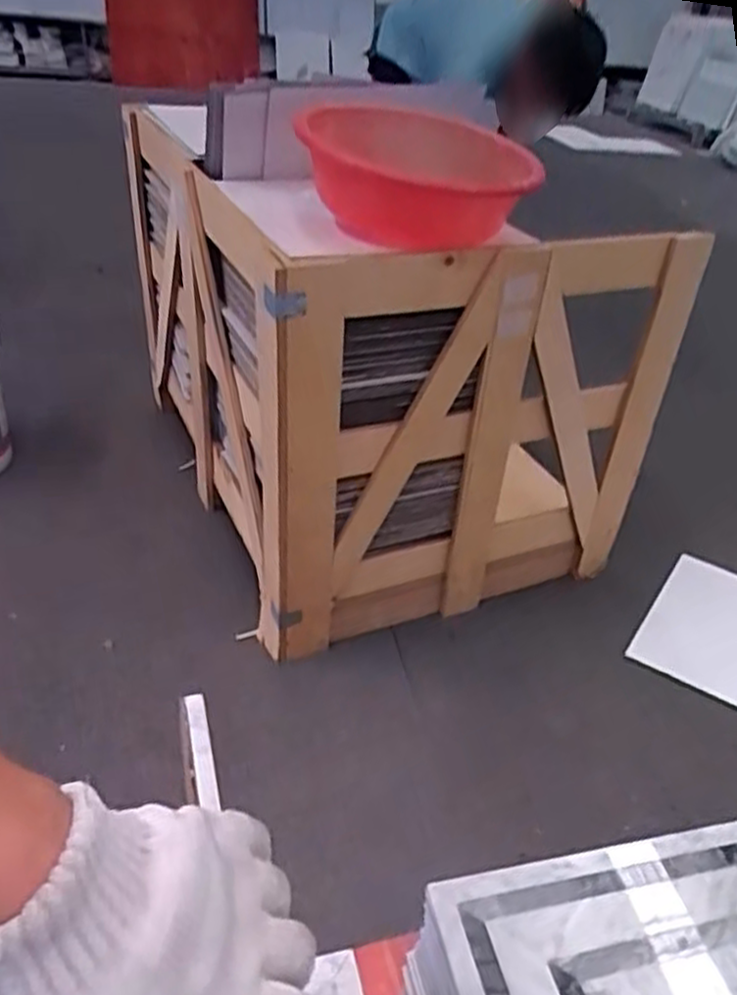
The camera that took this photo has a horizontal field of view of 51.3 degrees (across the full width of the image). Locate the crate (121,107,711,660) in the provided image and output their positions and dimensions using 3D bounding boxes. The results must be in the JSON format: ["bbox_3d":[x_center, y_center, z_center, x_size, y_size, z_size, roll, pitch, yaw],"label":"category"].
[{"bbox_3d":[-0.038,-0.375,1.735,0.766,0.731,1.117,-12,40,-23],"label":"crate"}]

